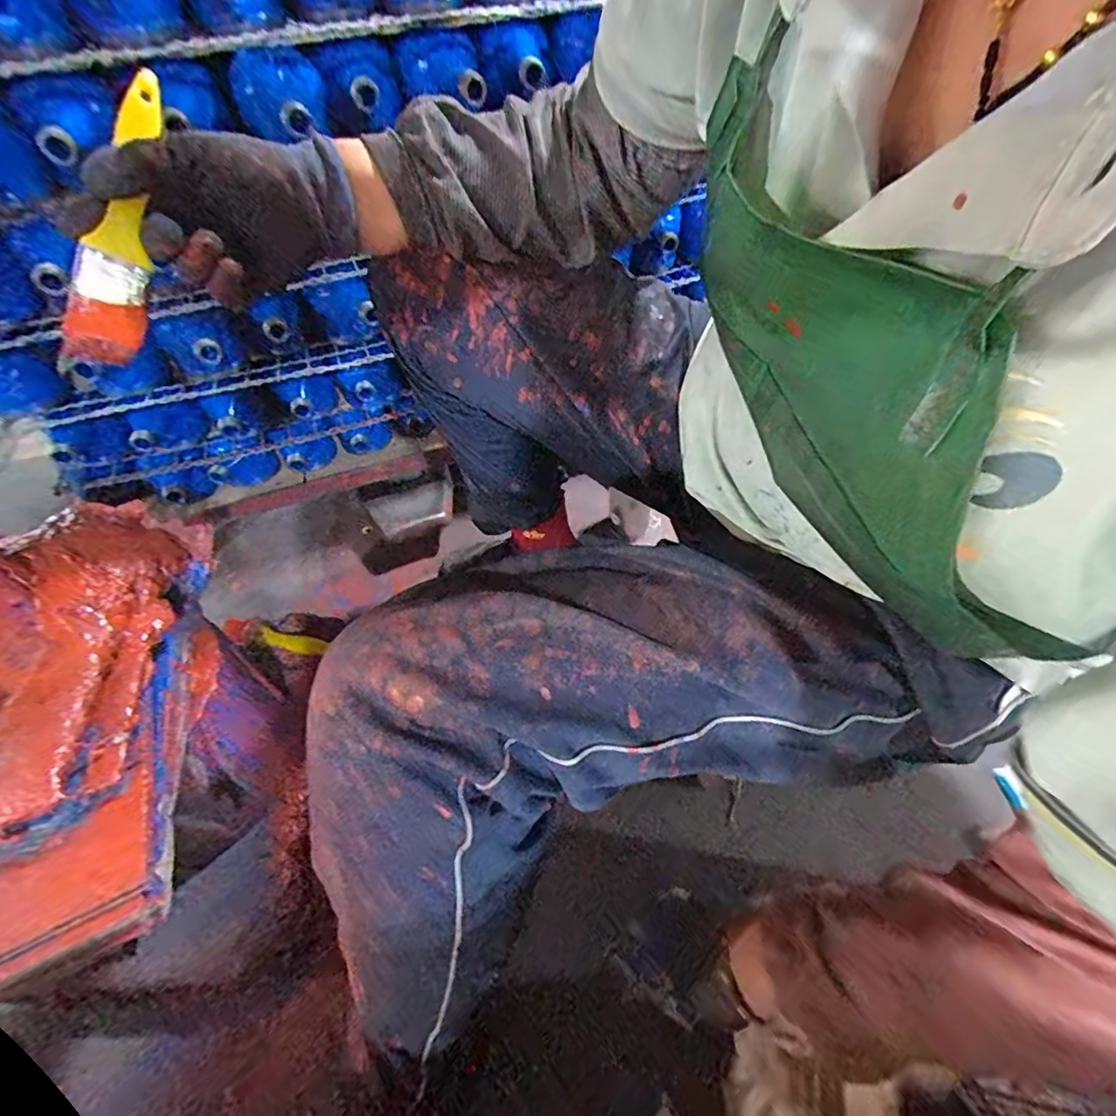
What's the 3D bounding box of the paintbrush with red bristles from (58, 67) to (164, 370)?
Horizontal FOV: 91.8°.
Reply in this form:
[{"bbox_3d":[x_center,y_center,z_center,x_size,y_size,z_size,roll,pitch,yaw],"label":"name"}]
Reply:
[{"bbox_3d":[-0.269,-0.209,0.337,0.031,0.043,0.178,13,92,13],"label":"paintbrush with red bristles"}]

